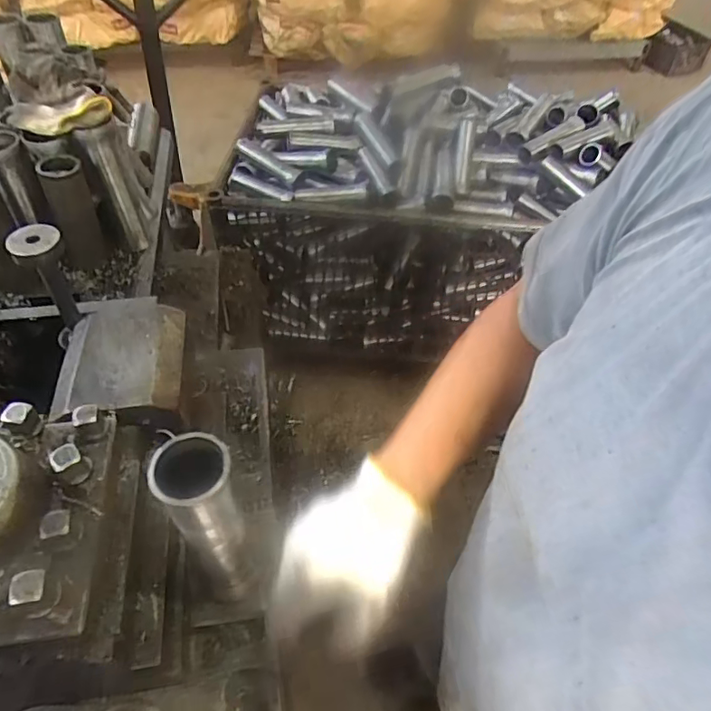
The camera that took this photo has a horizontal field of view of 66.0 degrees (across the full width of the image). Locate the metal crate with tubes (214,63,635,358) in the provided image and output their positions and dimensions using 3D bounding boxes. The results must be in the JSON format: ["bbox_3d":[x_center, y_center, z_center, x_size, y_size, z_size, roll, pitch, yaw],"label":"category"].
[{"bbox_3d":[0.169,-0.443,1.702,1.004,0.604,0.659,3,49,0],"label":"metal crate with tubes"}]

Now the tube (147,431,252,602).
[{"bbox_3d":[-0.109,0.128,0.416,0.047,0.194,0.051,1,49,-1],"label":"tube"}]

